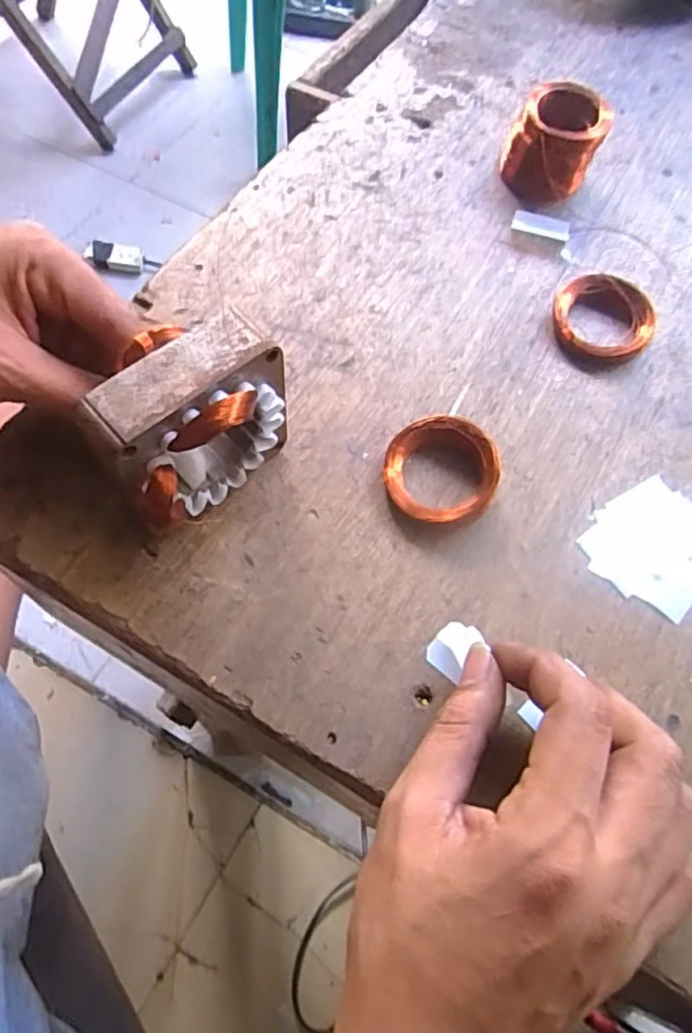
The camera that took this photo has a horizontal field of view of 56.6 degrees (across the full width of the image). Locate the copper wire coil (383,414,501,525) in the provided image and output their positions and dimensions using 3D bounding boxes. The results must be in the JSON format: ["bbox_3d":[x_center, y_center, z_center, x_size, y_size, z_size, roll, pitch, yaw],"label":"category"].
[{"bbox_3d":[0.043,-0.021,0.291,0.050,0.018,0.049,1,64,-2],"label":"copper wire coil"}]

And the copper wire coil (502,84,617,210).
[{"bbox_3d":[0.121,-0.217,0.376,0.052,0.037,0.059,17,64,6],"label":"copper wire coil"}]

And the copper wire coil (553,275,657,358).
[{"bbox_3d":[0.135,-0.105,0.336,0.050,0.008,0.047,22,79,12],"label":"copper wire coil"}]

